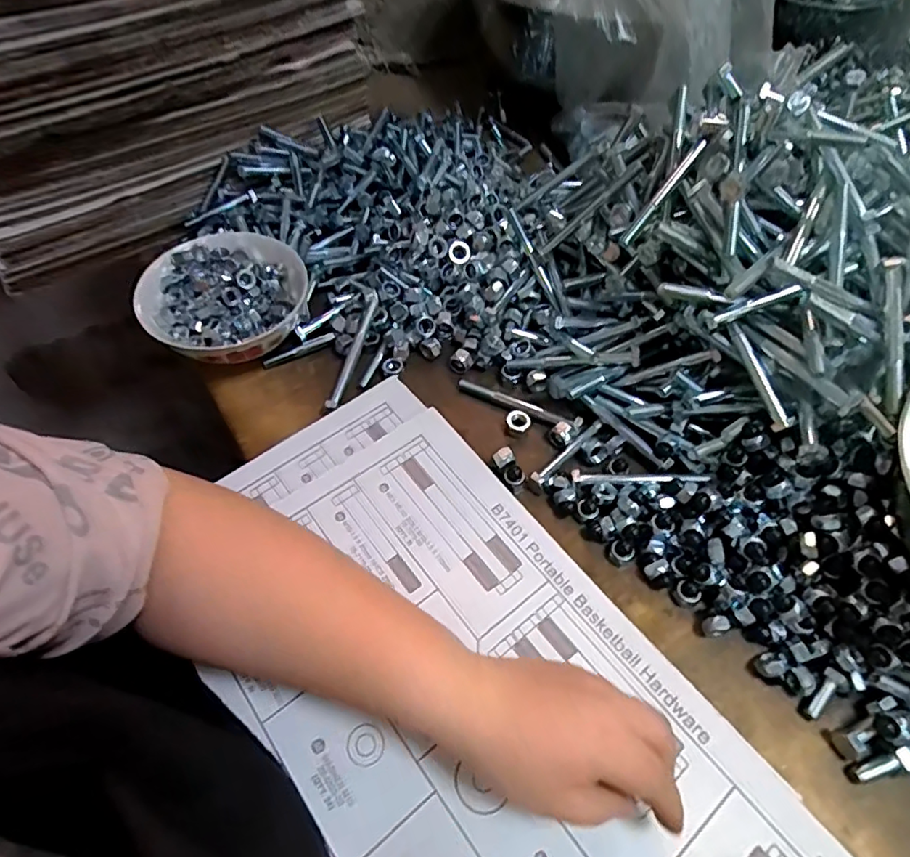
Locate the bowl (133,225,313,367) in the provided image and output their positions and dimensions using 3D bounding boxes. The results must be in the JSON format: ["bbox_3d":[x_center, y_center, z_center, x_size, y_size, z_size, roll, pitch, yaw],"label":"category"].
[{"bbox_3d":[-0.185,-0.100,0.468,0.125,0.056,0.123,0,56,0],"label":"bowl"}]

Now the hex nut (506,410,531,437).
[{"bbox_3d":[0.051,-0.004,0.448,0.019,0.007,0.021,5,56,3],"label":"hex nut"}]

